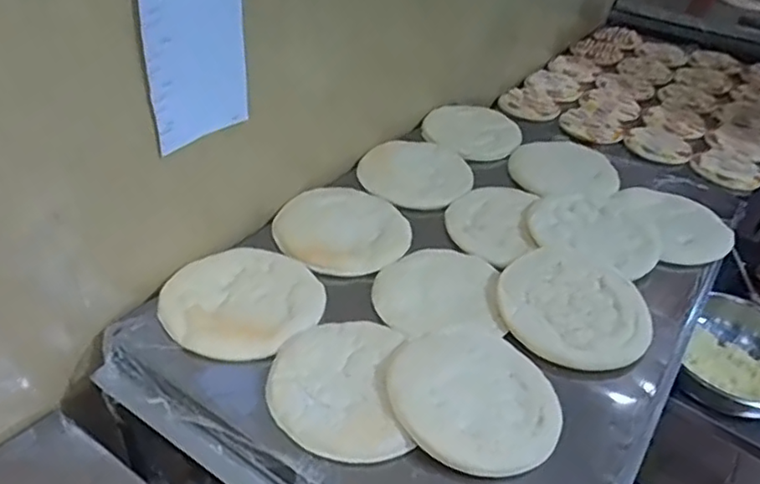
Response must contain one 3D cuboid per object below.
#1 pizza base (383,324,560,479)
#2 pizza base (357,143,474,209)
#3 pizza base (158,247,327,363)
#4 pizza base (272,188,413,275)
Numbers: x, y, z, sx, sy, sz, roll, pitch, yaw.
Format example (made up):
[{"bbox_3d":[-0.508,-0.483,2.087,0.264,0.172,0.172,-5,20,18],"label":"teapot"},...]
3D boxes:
[{"bbox_3d":[0.109,0.172,0.729,0.198,0.028,0.196,4,37,-3],"label":"pizza base"},{"bbox_3d":[0.060,-0.131,1.127,0.203,0.031,0.179,15,38,12],"label":"pizza base"},{"bbox_3d":[-0.179,0.076,0.833,0.197,0.030,0.179,-28,48,-36],"label":"pizza base"},{"bbox_3d":[-0.055,-0.028,0.979,0.203,0.010,0.193,4,37,-3],"label":"pizza base"}]

